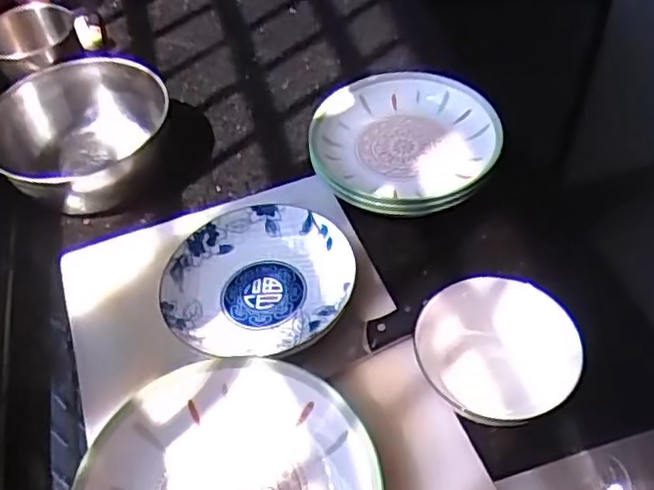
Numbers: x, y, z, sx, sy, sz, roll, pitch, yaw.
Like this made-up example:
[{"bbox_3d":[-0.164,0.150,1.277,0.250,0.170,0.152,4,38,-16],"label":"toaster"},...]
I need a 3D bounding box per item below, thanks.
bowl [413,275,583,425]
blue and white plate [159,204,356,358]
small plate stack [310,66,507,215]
[{"bbox_3d":[0.137,0.091,0.542,0.127,0.067,0.114,31,59,26],"label":"bowl"},{"bbox_3d":[-0.065,0.028,0.620,0.174,0.026,0.167,-2,50,3],"label":"blue and white plate"},{"bbox_3d":[0.086,-0.118,0.734,0.201,0.044,0.194,3,51,7],"label":"small plate stack"}]

